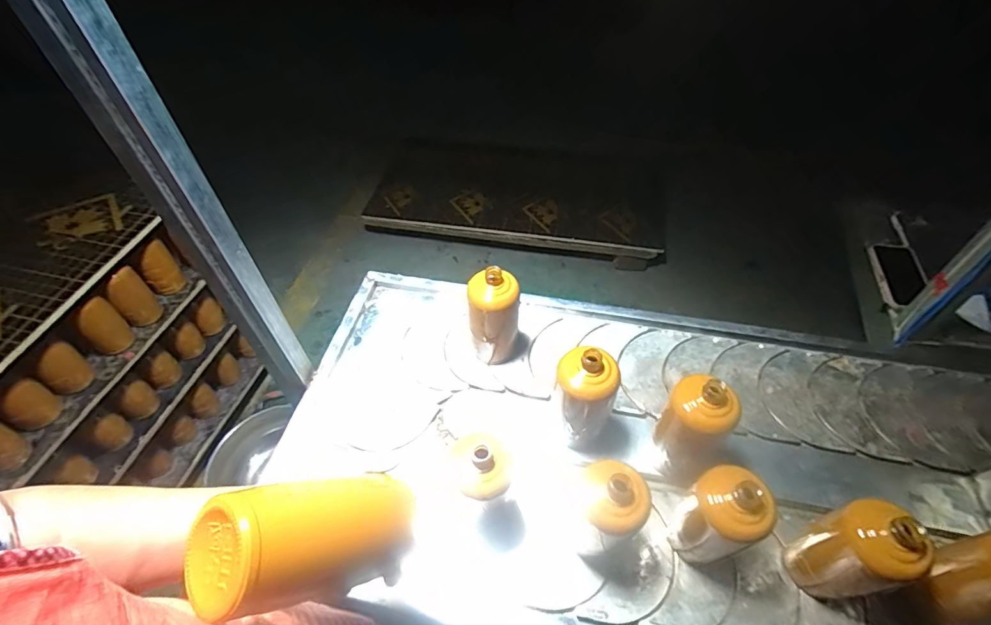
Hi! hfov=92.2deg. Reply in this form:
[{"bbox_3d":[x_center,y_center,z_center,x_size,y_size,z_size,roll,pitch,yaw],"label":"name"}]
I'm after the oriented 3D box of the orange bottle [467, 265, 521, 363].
[{"bbox_3d":[0.000,0.004,0.792,0.082,0.187,0.070,-7,52,-3],"label":"orange bottle"}]

